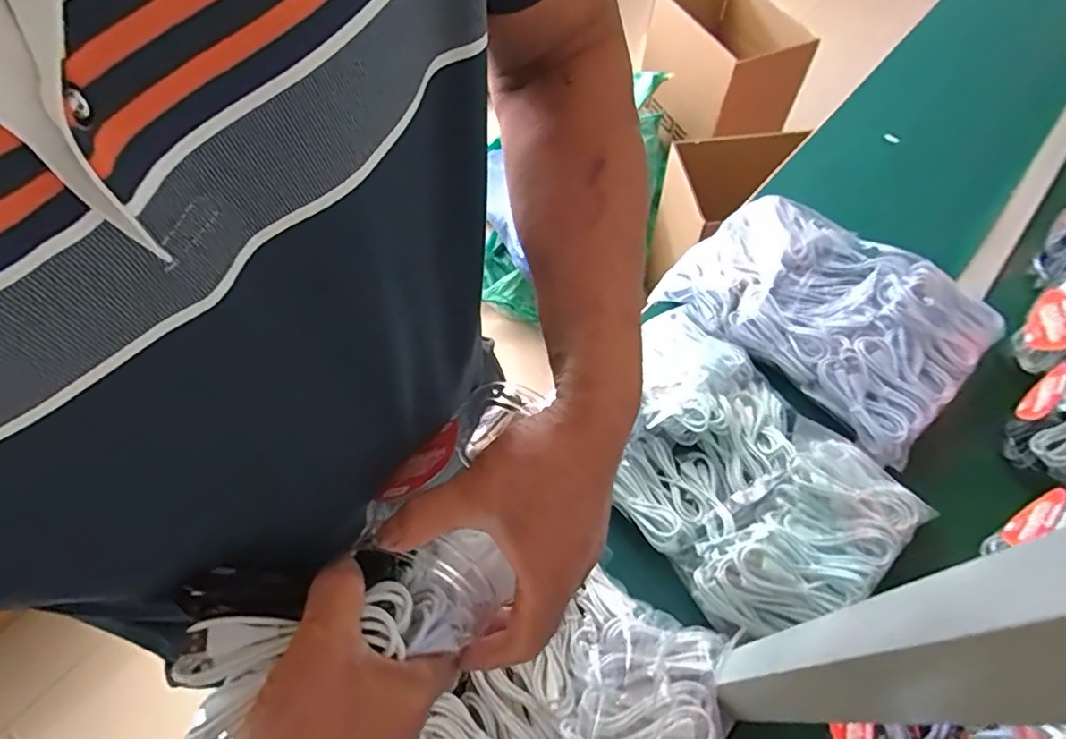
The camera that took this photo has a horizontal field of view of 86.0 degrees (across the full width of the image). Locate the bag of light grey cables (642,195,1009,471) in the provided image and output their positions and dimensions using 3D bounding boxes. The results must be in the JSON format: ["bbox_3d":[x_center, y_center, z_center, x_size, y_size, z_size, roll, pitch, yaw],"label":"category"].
[{"bbox_3d":[0.371,-0.090,0.721,0.345,0.057,0.267,41,67,21],"label":"bag of light grey cables"}]

